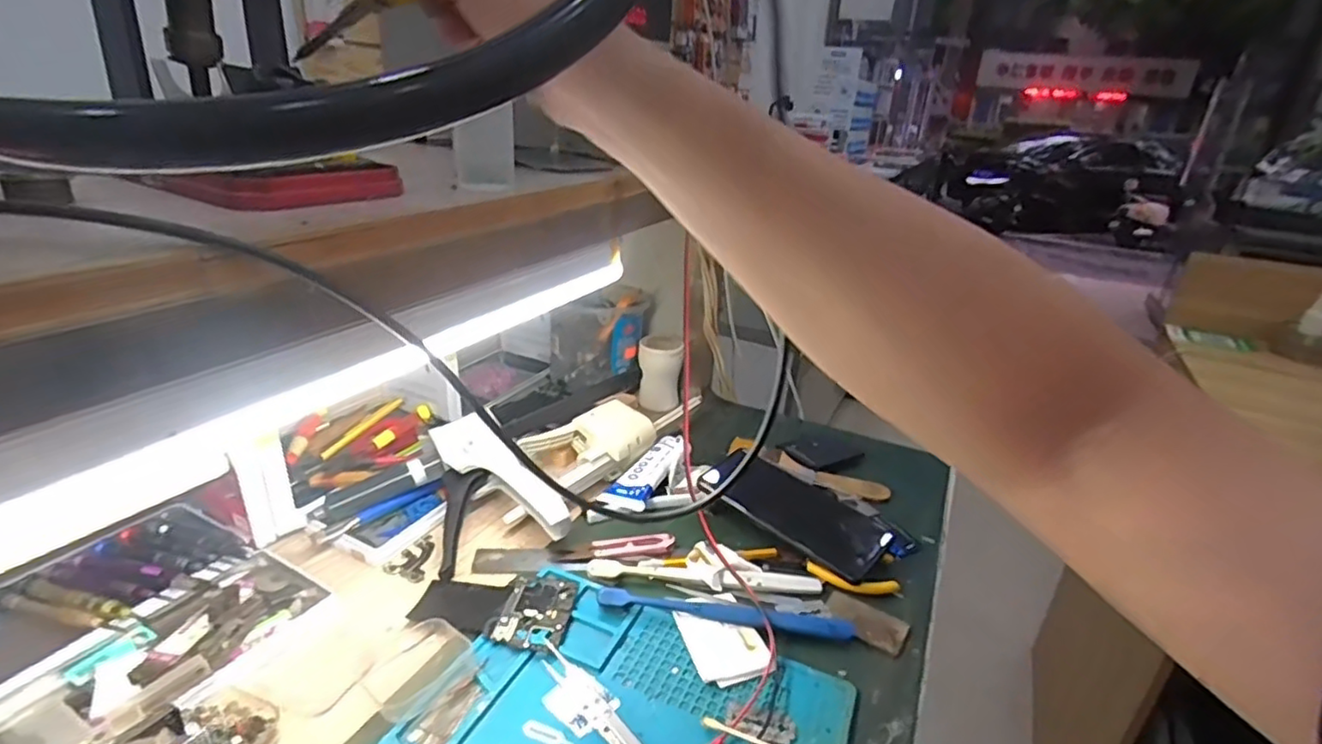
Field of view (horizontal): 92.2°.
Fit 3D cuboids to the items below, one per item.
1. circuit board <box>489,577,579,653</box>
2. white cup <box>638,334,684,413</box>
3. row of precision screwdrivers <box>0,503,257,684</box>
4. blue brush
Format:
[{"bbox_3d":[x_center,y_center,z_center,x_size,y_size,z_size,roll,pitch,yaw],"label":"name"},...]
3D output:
[{"bbox_3d":[-0.091,0.175,0.470,0.048,0.004,0.070,7,25,5],"label":"circuit board"},{"bbox_3d":[-0.002,0.000,0.781,0.051,0.081,0.068,3,25,-2],"label":"white cup"},{"bbox_3d":[-0.408,0.155,0.455,0.116,0.016,0.171,17,28,25],"label":"row of precision screwdrivers"},{"bbox_3d":[0.047,0.177,0.470,0.186,0.012,0.026,6,25,3],"label":"blue brush"}]

